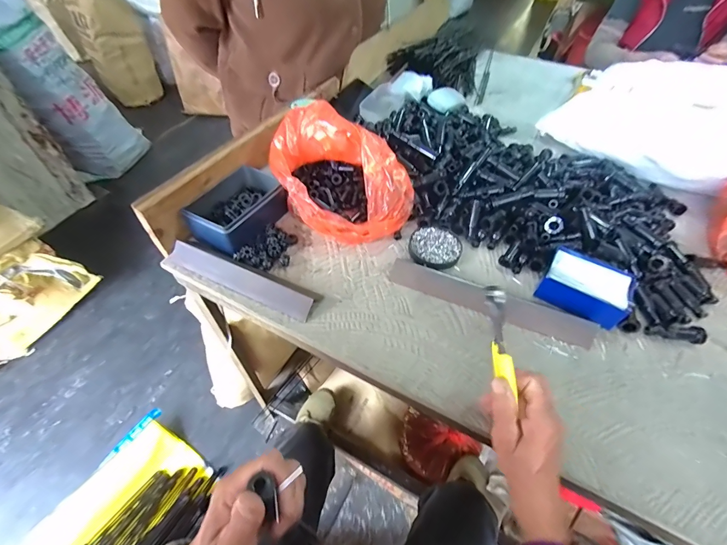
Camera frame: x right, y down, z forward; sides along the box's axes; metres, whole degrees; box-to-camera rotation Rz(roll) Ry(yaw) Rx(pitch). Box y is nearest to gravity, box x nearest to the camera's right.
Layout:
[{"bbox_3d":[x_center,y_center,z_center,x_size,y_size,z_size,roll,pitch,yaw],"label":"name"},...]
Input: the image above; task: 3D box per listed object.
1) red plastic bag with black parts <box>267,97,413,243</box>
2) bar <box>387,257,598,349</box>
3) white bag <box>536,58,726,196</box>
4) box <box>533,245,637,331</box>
[{"bbox_3d":[-0.035,-0.159,0.558,0.186,0.130,0.216,-21,54,-20],"label":"red plastic bag with black parts"},{"bbox_3d":[0.174,0.038,0.475,0.280,0.021,0.035,19,53,14],"label":"bar"},{"bbox_3d":[0.568,-0.295,0.660,0.383,0.172,0.123,29,56,21],"label":"white bag"},{"bbox_3d":[0.316,0.020,0.487,0.110,0.040,0.092,28,53,19],"label":"box"}]

